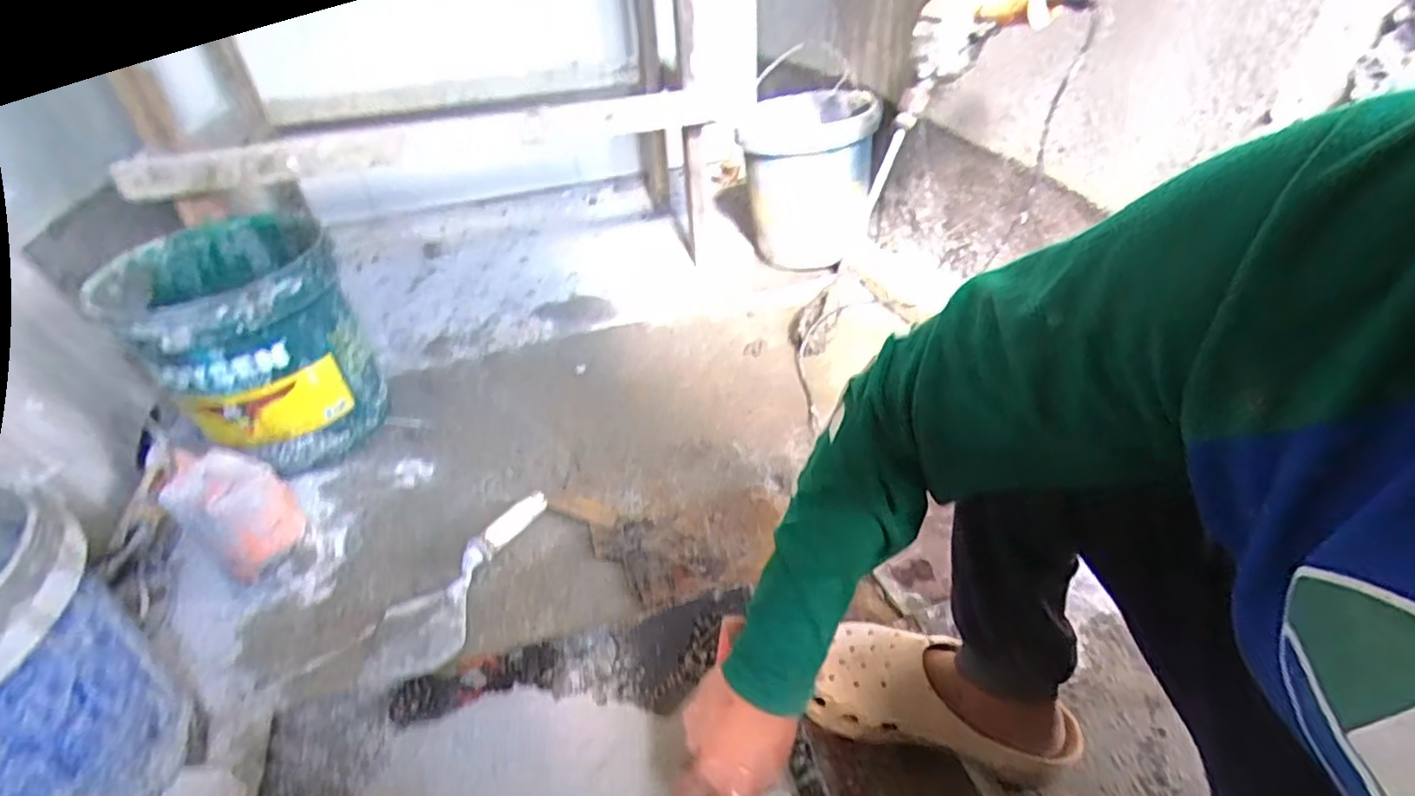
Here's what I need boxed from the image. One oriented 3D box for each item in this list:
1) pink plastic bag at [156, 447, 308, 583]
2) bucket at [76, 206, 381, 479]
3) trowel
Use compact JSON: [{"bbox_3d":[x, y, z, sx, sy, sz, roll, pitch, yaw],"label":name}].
[{"bbox_3d":[-0.576,0.139,0.792,0.094,0.124,0.101,19,45,25],"label":"pink plastic bag"},{"bbox_3d":[-0.681,-0.083,0.983,0.269,0.287,0.303,-27,45,-25],"label":"bucket"},{"bbox_3d":[-0.301,0.235,0.817,0.125,0.039,0.295,31,51,34],"label":"trowel"}]

